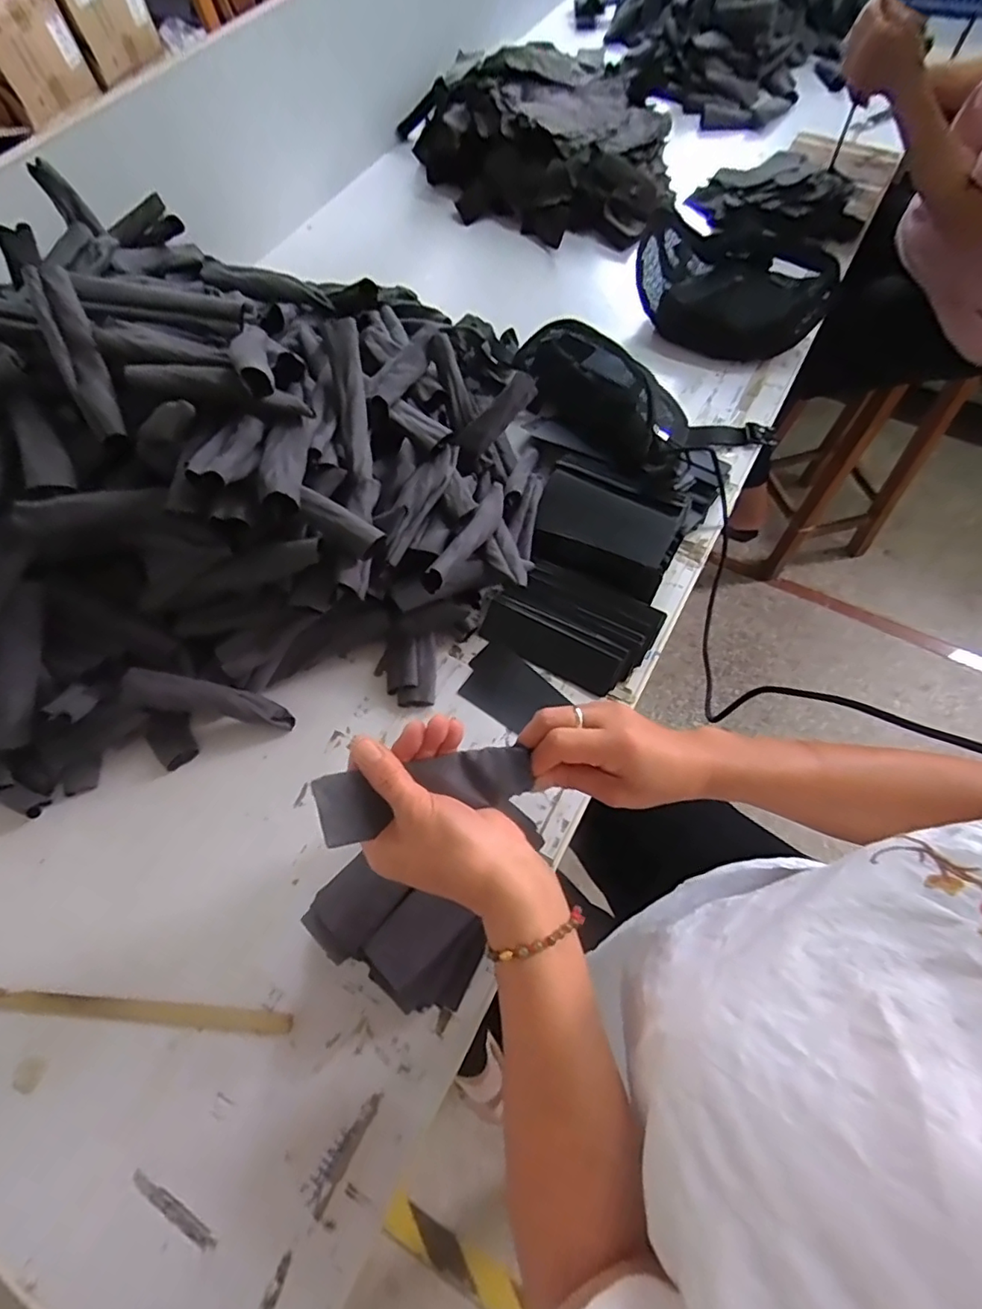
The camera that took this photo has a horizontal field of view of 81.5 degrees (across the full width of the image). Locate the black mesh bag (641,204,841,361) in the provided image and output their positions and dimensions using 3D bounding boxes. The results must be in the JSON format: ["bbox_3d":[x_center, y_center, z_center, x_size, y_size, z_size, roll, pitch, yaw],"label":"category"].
[{"bbox_3d":[0.336,-0.519,0.806,0.272,0.109,0.144,20,66,12],"label":"black mesh bag"}]

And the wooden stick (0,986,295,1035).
[{"bbox_3d":[-0.296,0.297,0.476,0.260,0.010,0.016,3,64,4],"label":"wooden stick"}]

